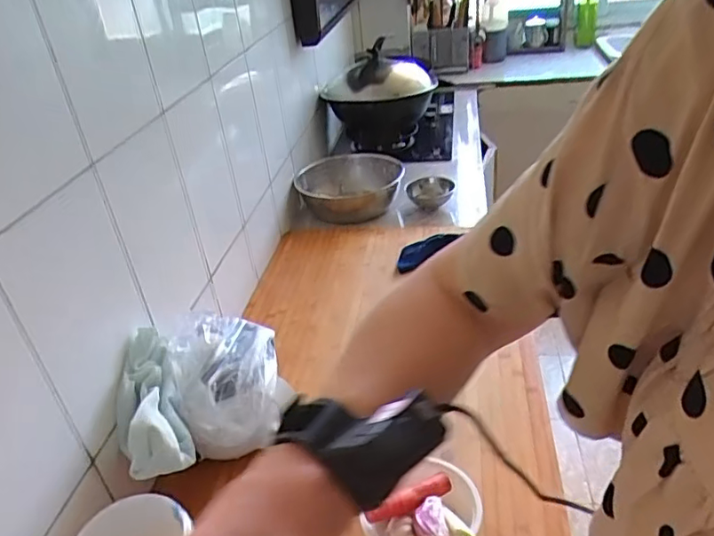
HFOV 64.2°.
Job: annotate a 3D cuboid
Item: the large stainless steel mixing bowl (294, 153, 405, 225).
[{"bbox_3d":[-0.013,-0.227,1.679,0.308,0.149,0.358,-12,33,-9],"label":"large stainless steel mixing bowl"}]

